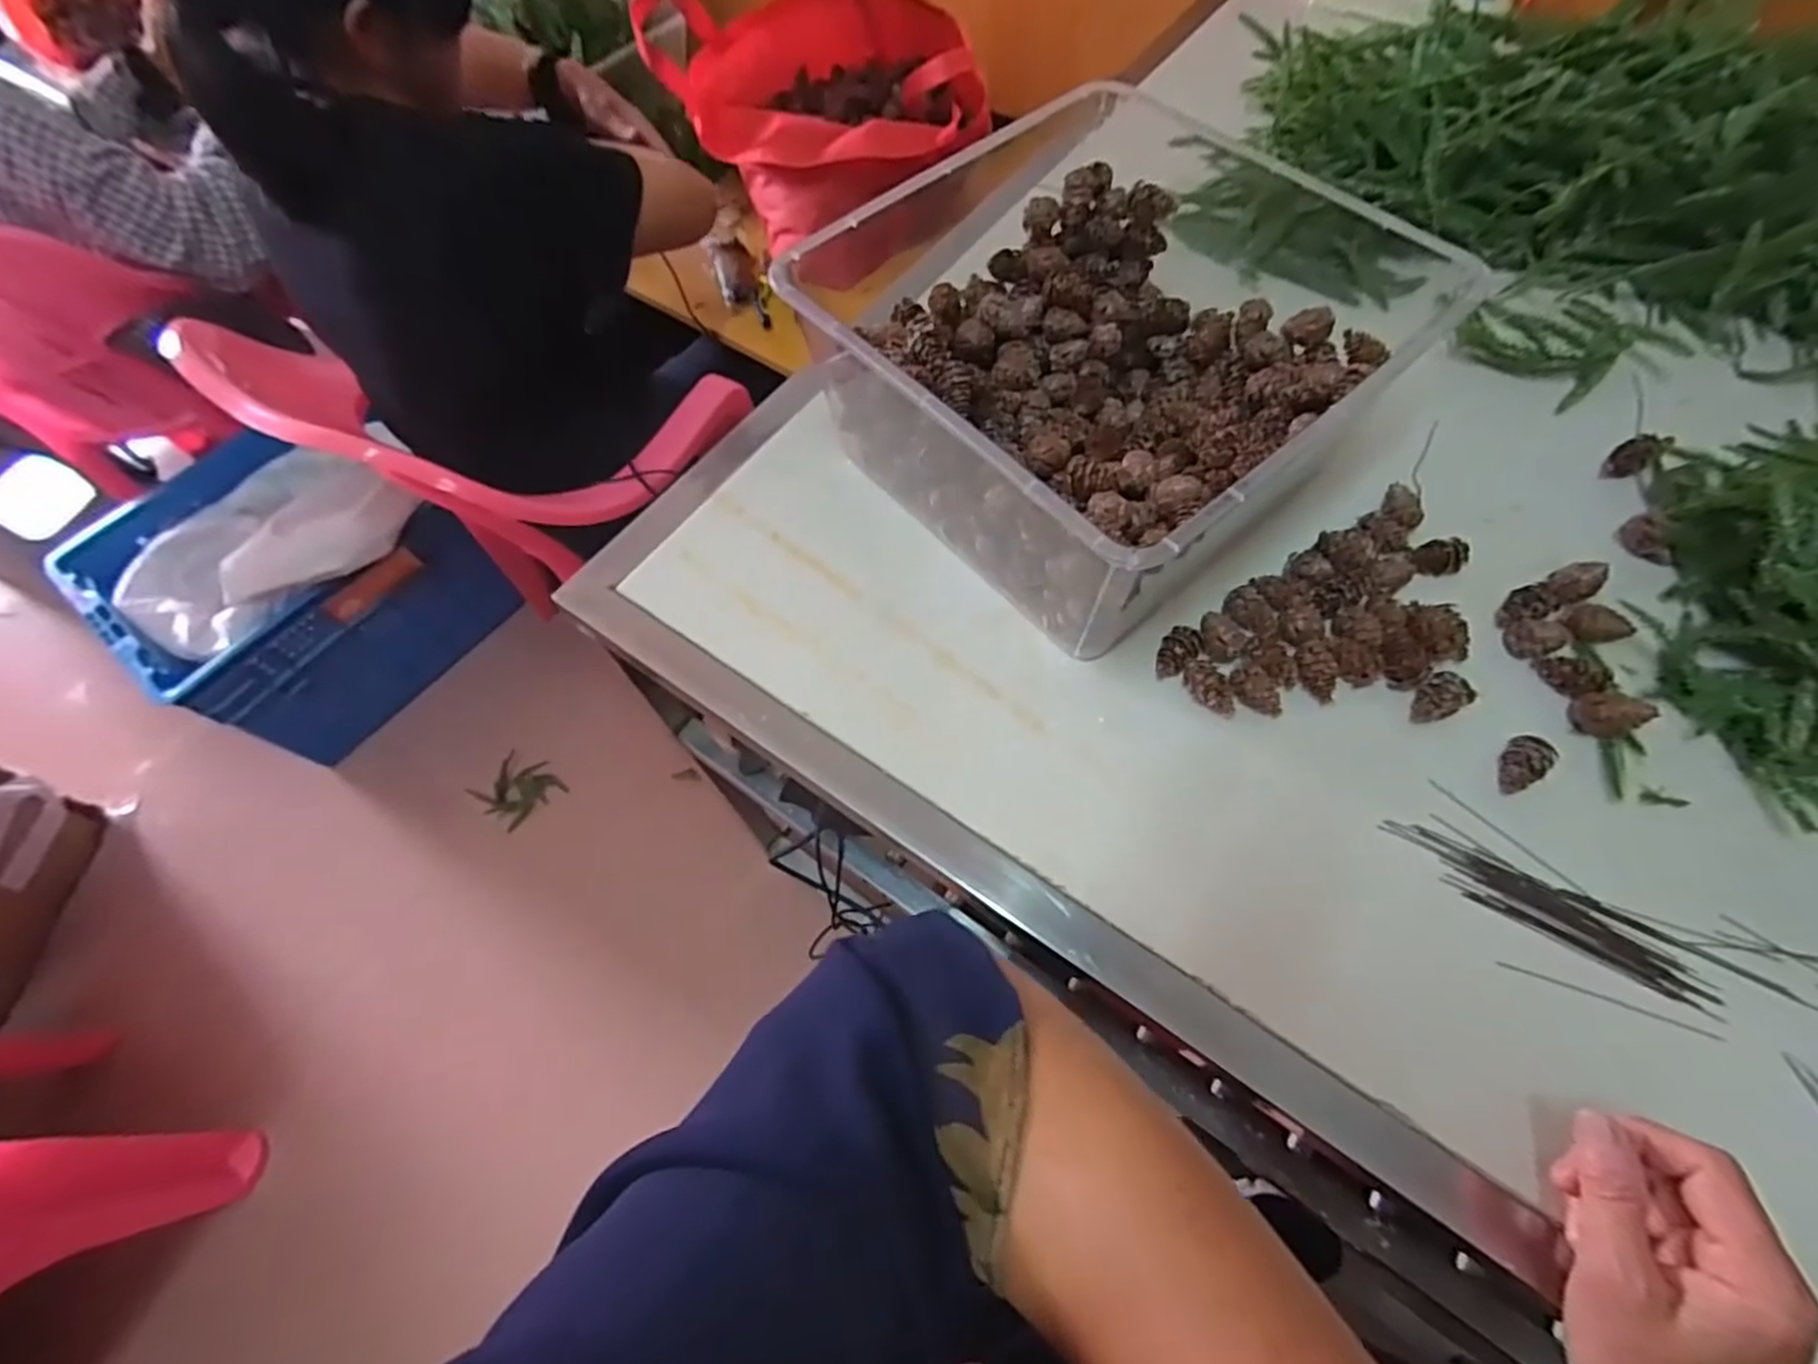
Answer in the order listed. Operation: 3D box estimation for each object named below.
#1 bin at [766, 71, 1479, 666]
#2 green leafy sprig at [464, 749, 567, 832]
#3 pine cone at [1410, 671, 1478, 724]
[{"bbox_3d":[0.109,-0.193,0.493,0.266,0.144,0.289,-39,68,-15],"label":"bin"},{"bbox_3d":[-0.665,0.180,1.301,0.122,0.014,0.115,38,71,19],"label":"green leafy sprig"},{"bbox_3d":[0.312,0.009,0.450,0.030,0.017,0.023,-26,65,-9],"label":"pine cone"}]

